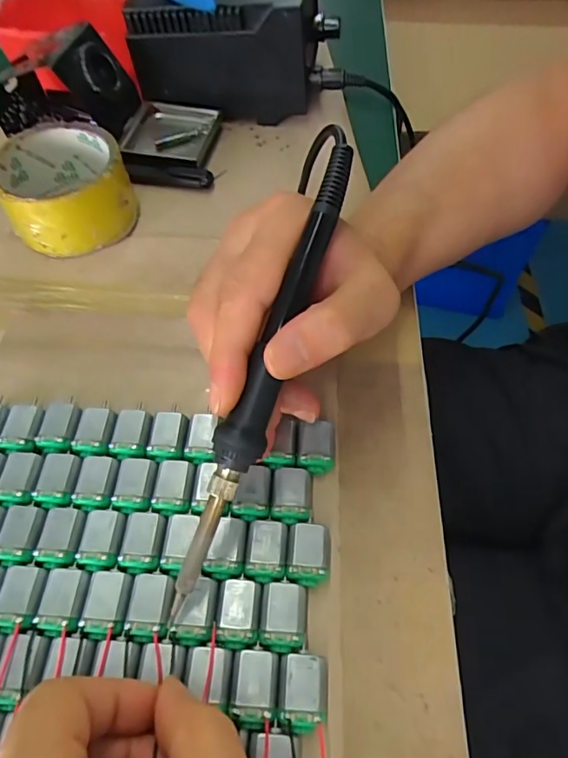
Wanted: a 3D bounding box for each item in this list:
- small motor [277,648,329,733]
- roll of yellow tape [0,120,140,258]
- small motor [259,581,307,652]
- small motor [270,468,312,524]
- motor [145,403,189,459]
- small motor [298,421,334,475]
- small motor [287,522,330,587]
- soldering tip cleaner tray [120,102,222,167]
[{"bbox_3d":[0.008,0.127,0.201,0.019,0.013,0.027,4,59,4],"label":"small motor"},{"bbox_3d":[-0.151,-0.135,0.341,0.081,0.044,0.084,-1,59,1],"label":"roll of yellow tape"},{"bbox_3d":[0.000,0.104,0.215,0.019,0.012,0.026,4,59,4],"label":"small motor"},{"bbox_3d":[0.004,0.059,0.245,0.019,0.016,0.027,-1,59,1],"label":"small motor"},{"bbox_3d":[-0.061,0.030,0.260,0.018,0.011,0.027,2,59,3],"label":"motor"},{"bbox_3d":[0.017,0.037,0.257,0.018,0.016,0.026,1,59,2],"label":"small motor"},{"bbox_3d":[0.011,0.082,0.230,0.019,0.015,0.027,3,59,3],"label":"small motor"},{"bbox_3d":[-0.095,-0.200,0.403,0.072,0.014,0.069,7,59,6],"label":"soldering tip cleaner tray"}]

